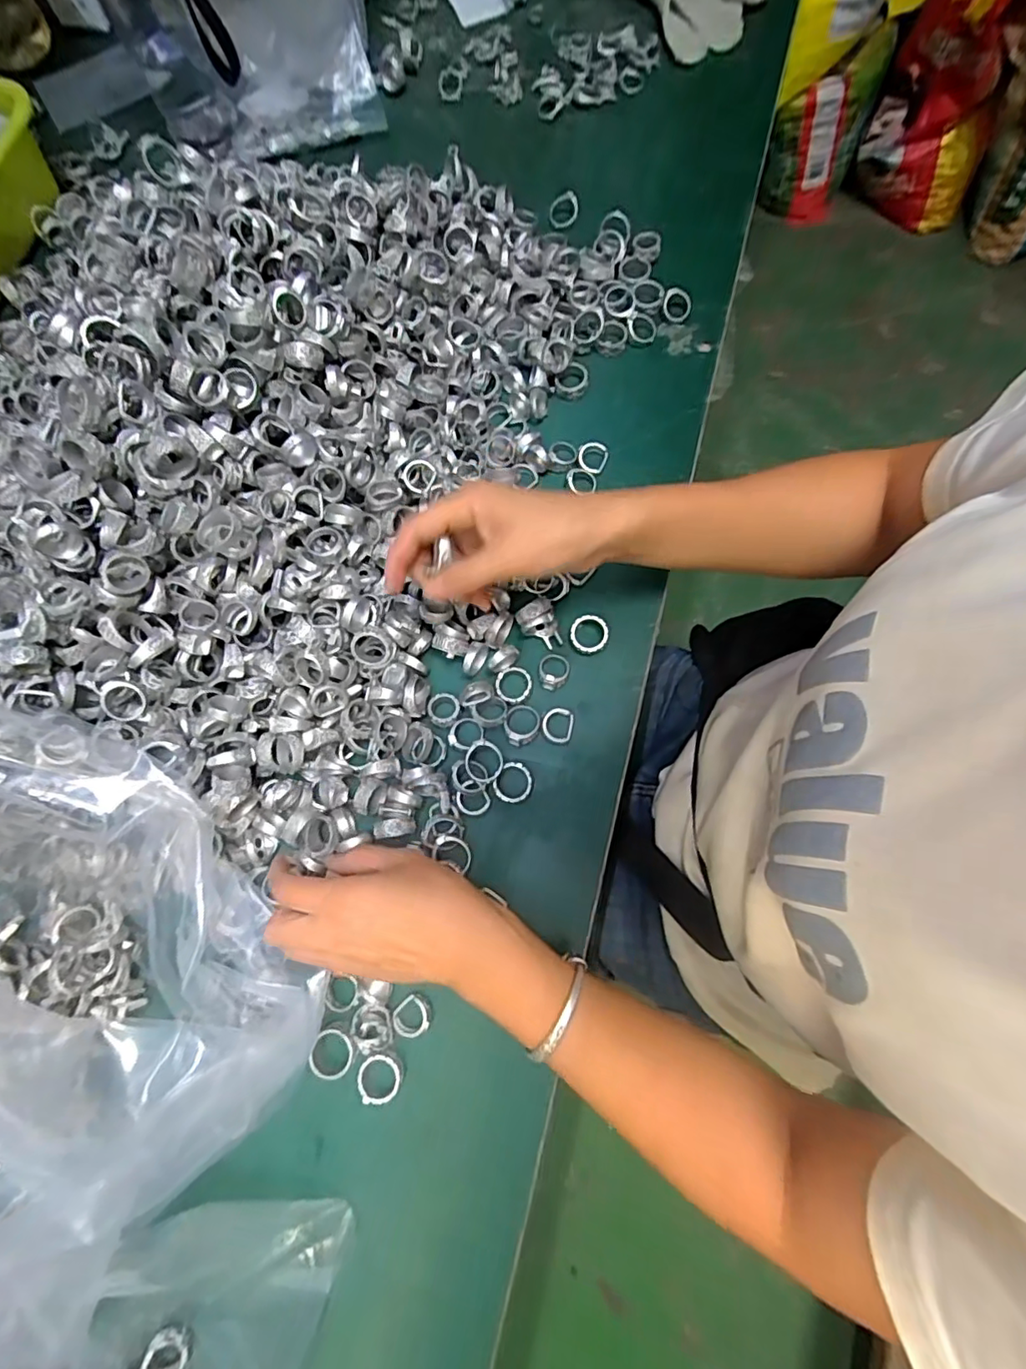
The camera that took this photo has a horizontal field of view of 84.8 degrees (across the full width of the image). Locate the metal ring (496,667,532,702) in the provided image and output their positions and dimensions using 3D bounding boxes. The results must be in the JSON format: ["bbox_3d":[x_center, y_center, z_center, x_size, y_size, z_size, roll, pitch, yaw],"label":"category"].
[{"bbox_3d":[0.001,0.000,0.398,0.025,0.006,0.026,0,77,2],"label":"metal ring"}]

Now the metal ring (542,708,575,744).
[{"bbox_3d":[0.031,0.028,0.392,0.021,0.005,0.024,12,77,4],"label":"metal ring"}]

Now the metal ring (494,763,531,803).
[{"bbox_3d":[0.001,0.067,0.383,0.024,0.007,0.027,30,86,4],"label":"metal ring"}]

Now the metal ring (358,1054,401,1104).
[{"bbox_3d":[-0.083,0.243,0.346,0.026,0.006,0.026,0,77,2],"label":"metal ring"}]

